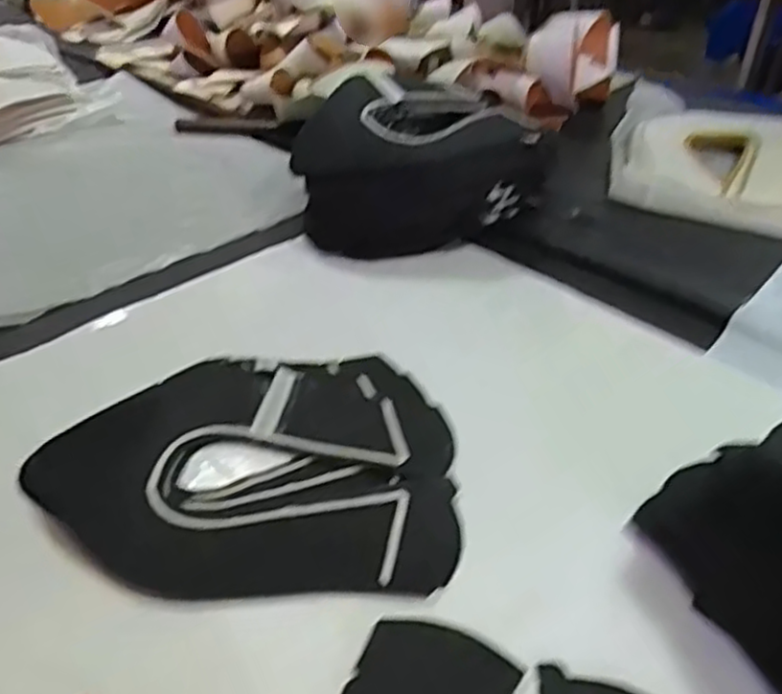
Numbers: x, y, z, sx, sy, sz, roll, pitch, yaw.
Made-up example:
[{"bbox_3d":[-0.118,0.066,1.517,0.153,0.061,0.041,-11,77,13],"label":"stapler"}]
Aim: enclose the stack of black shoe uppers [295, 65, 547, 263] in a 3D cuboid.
[{"bbox_3d":[0.032,-0.175,0.686,0.245,0.108,0.147,-7,38,-10],"label":"stack of black shoe uppers"}]

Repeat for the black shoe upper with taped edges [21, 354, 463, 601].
[{"bbox_3d":[-0.088,0.068,0.439,0.245,0.013,0.186,-1,37,-2],"label":"black shoe upper with taped edges"}]

